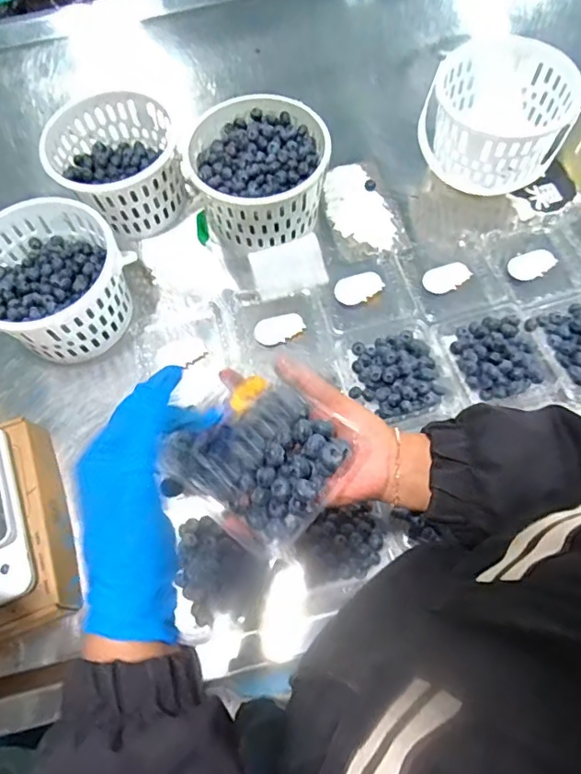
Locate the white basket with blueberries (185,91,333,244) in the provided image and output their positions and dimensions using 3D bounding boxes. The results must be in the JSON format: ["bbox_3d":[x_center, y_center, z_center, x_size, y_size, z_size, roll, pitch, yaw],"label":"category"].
[{"bbox_3d":[-0.037,-0.276,0.707,0.163,0.110,0.172,-1,69,1],"label":"white basket with blueberries"}]

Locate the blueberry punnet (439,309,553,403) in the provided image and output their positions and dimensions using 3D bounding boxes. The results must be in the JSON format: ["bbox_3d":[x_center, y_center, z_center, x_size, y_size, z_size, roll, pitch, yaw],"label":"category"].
[{"bbox_3d":[0.241,-0.035,0.633,0.107,0.039,0.119,-14,69,-4],"label":"blueberry punnet"}]

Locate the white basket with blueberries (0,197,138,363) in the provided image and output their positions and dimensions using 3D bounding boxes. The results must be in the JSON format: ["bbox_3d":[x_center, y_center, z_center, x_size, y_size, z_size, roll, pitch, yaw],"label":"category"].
[{"bbox_3d":[-0.293,-0.128,0.675,0.181,0.115,0.172,-1,69,1],"label":"white basket with blueberries"}]

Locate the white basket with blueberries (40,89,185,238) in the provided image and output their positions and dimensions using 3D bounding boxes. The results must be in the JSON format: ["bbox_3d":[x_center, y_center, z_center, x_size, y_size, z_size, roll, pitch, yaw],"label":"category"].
[{"bbox_3d":[-0.239,-0.303,0.743,0.157,0.106,0.172,-1,69,1],"label":"white basket with blueberries"}]

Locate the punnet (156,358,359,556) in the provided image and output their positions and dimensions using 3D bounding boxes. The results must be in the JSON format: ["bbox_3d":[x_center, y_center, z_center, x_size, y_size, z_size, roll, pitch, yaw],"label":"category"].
[{"bbox_3d":[-0.015,0.044,0.367,0.095,0.044,0.099,35,74,14],"label":"punnet"}]

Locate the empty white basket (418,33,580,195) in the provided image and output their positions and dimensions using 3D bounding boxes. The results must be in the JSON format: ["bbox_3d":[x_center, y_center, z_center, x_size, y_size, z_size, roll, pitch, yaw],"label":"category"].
[{"bbox_3d":[0.274,-0.361,0.725,0.179,0.103,0.158,28,72,12],"label":"empty white basket"}]

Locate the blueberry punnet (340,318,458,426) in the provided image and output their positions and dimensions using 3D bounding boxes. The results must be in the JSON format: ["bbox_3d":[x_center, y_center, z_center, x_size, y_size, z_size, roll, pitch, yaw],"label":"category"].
[{"bbox_3d":[0.118,-0.020,0.630,0.117,0.036,0.129,-13,69,-3],"label":"blueberry punnet"}]

